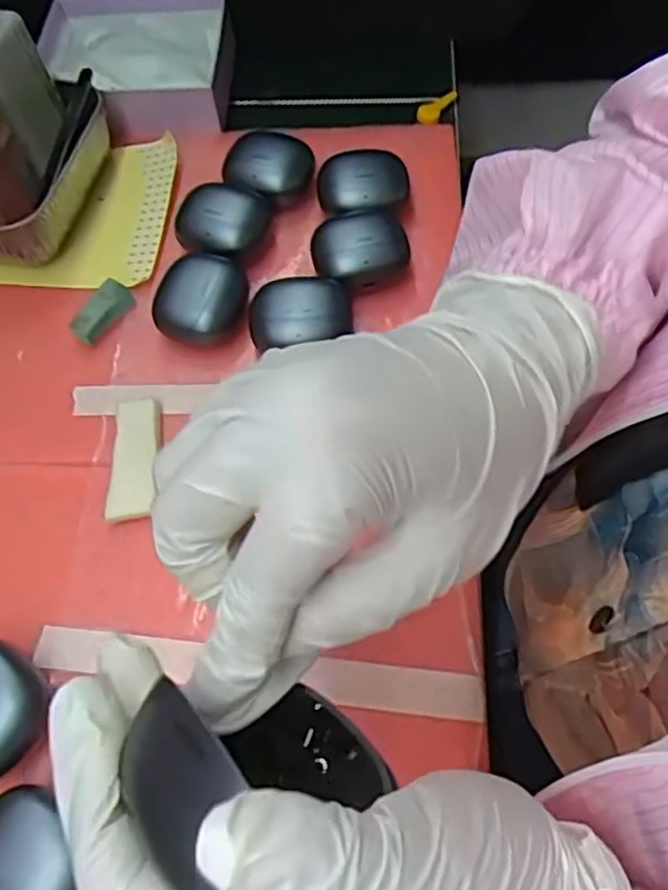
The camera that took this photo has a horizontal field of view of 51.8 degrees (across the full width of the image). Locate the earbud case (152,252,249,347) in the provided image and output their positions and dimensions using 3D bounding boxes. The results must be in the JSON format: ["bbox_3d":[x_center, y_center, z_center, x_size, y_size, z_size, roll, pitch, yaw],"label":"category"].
[{"bbox_3d":[-0.077,-0.084,0.399,0.048,0.025,0.055,2,63,5],"label":"earbud case"}]

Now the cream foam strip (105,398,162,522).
[{"bbox_3d":[-0.105,0.006,0.366,0.025,0.010,0.070,-7,63,0],"label":"cream foam strip"}]

